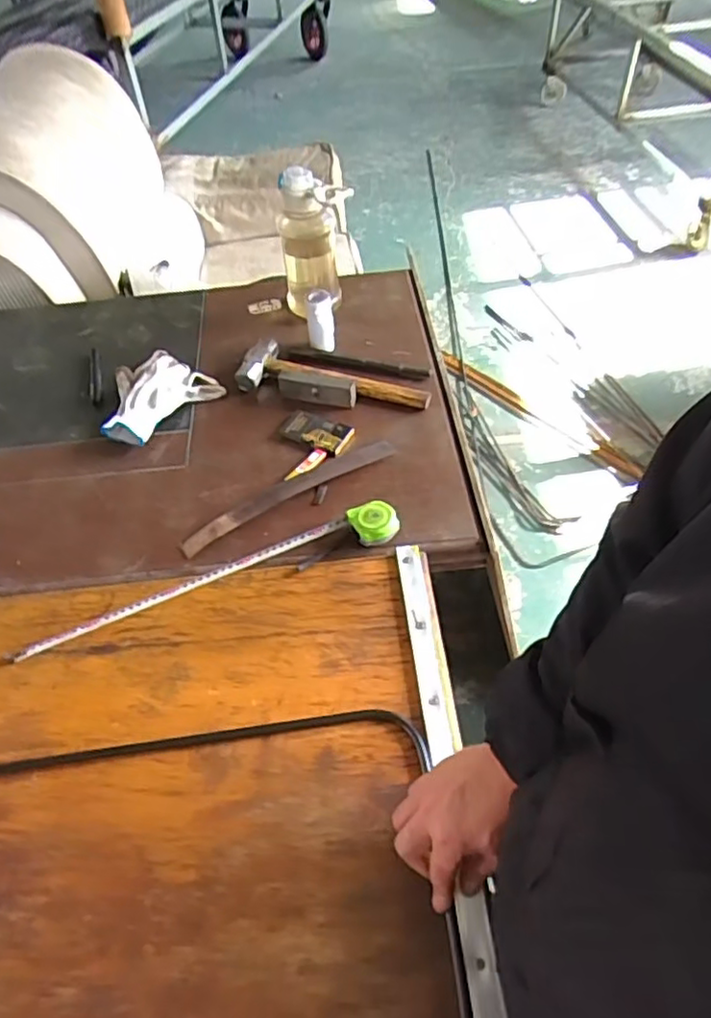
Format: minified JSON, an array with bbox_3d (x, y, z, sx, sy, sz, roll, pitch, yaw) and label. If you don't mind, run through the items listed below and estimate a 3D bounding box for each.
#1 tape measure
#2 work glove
[{"bbox_3d":[-0.181,0.082,0.810,0.497,0.041,0.059,-16,51,-9],"label":"tape measure"},{"bbox_3d":[-0.332,-0.184,1.033,0.144,0.048,0.190,35,61,28],"label":"work glove"}]

